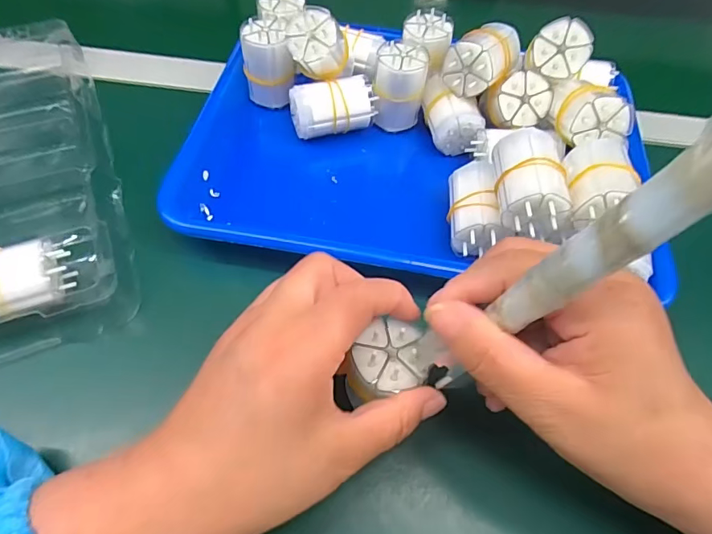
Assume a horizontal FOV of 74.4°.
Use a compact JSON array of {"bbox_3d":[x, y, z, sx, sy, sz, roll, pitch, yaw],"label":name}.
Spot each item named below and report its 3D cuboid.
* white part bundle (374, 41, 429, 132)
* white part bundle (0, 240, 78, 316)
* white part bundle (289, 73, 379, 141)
[{"bbox_3d":[0.034,-0.139,0.365,0.038,0.057,0.032,8,57,1],"label":"white part bundle"},{"bbox_3d":[-0.199,0.012,0.268,0.062,0.041,0.031,-20,61,-17],"label":"white part bundle"},{"bbox_3d":[-0.016,-0.121,0.358,0.066,0.036,0.030,-8,58,-10],"label":"white part bundle"}]

